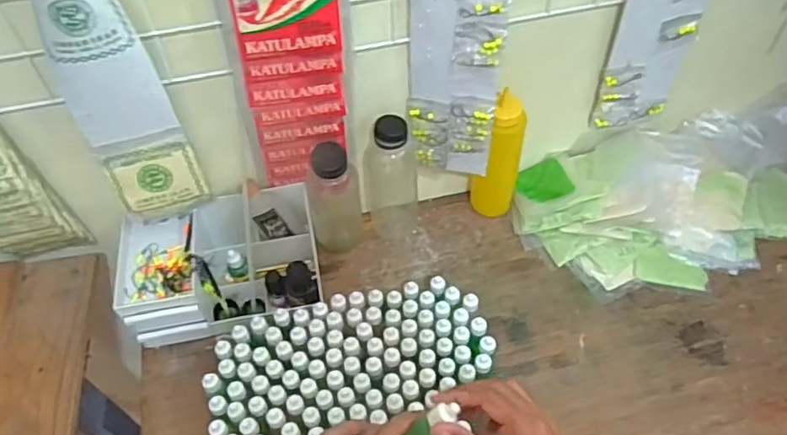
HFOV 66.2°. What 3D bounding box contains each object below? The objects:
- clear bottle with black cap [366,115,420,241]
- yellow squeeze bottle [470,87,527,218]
[{"bbox_3d":[0.000,-0.047,0.780,0.065,0.196,0.053,-3,53,-1],"label":"clear bottle with black cap"},{"bbox_3d":[0.137,-0.077,0.793,0.058,0.189,0.051,13,54,11],"label":"yellow squeeze bottle"}]

